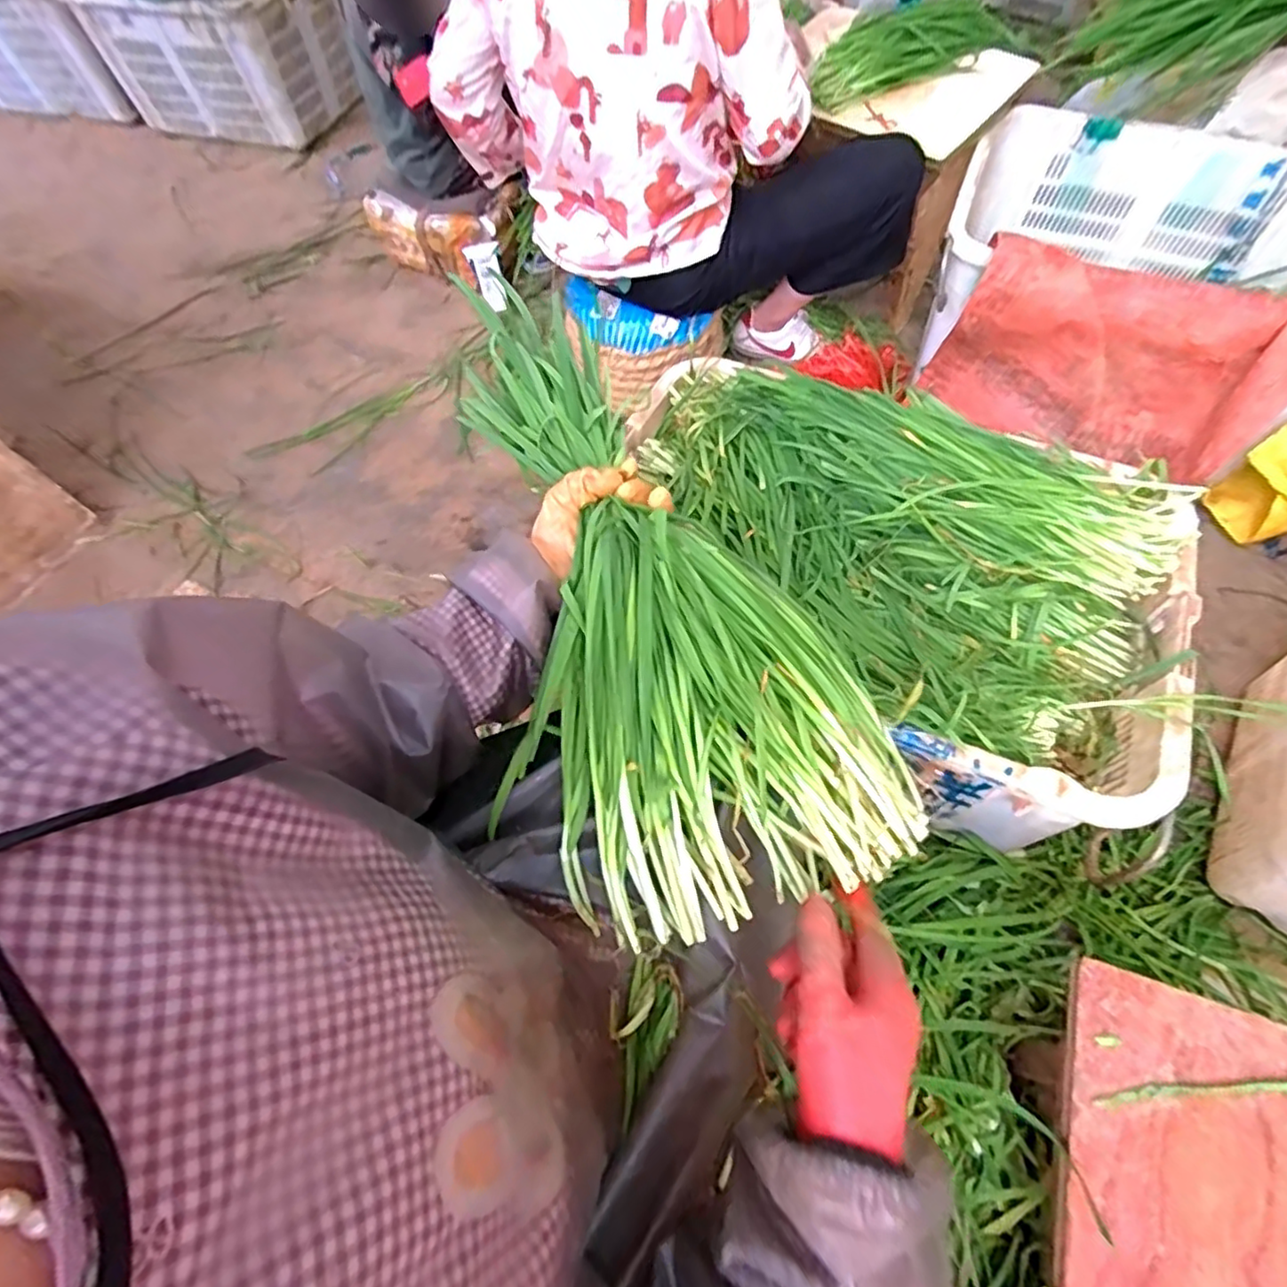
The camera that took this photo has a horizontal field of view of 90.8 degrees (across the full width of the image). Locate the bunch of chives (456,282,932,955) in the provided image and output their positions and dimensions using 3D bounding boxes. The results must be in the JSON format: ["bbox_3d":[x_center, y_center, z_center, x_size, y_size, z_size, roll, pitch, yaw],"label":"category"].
[{"bbox_3d":[-0.021,-0.042,0.463,0.224,0.114,0.468,-24,73,-9],"label":"bunch of chives"}]

